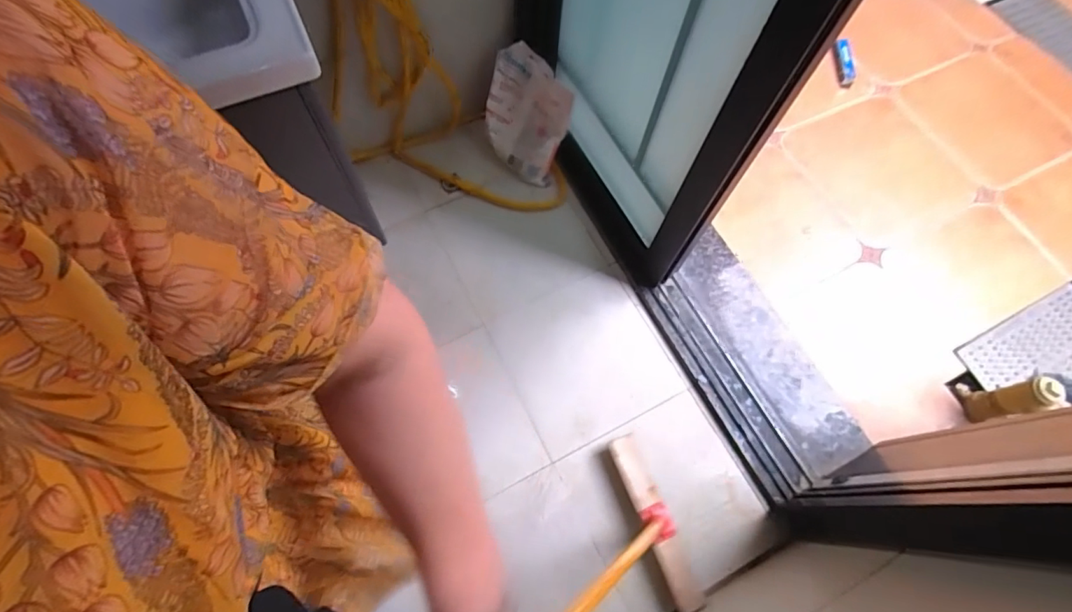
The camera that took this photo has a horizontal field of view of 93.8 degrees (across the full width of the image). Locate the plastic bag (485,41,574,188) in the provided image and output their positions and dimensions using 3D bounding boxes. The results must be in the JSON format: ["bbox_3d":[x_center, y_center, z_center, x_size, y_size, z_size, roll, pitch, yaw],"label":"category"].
[{"bbox_3d":[-0.023,-0.527,1.419,0.261,0.360,0.056,22,38,14],"label":"plastic bag"}]

